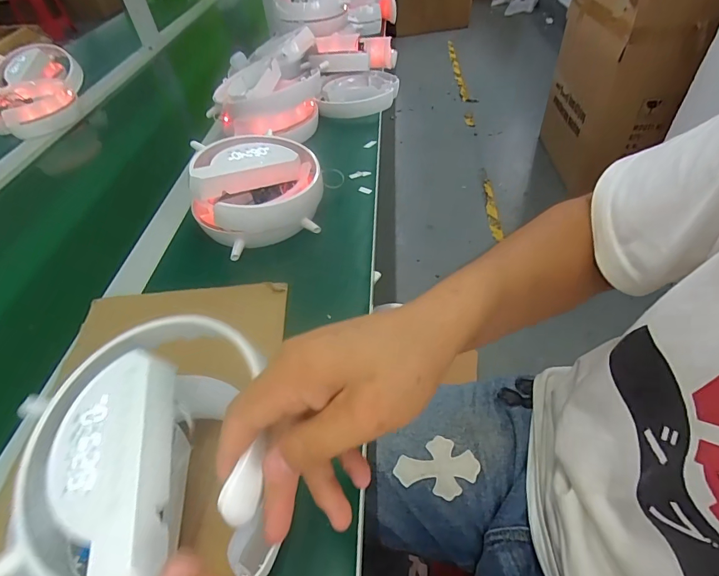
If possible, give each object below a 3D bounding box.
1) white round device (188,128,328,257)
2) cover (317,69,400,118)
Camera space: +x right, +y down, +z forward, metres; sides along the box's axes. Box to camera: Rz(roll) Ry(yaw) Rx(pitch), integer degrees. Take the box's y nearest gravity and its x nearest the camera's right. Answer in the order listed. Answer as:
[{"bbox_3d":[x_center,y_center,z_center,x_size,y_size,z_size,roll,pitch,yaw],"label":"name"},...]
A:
[{"bbox_3d":[-0.120,-0.120,0.482,0.148,0.079,0.129,-20,49,-12],"label":"white round device"},{"bbox_3d":[-0.001,-0.333,0.693,0.130,0.027,0.131,-2,48,4],"label":"cover"}]

